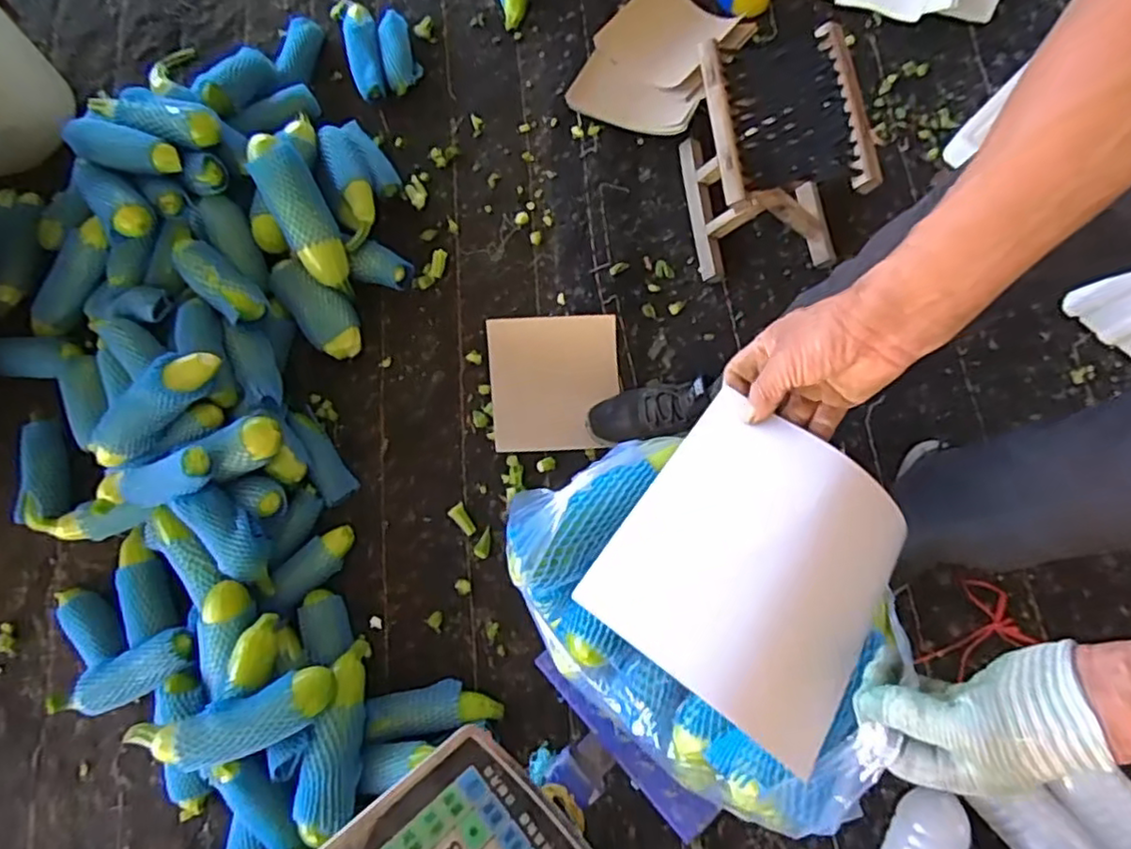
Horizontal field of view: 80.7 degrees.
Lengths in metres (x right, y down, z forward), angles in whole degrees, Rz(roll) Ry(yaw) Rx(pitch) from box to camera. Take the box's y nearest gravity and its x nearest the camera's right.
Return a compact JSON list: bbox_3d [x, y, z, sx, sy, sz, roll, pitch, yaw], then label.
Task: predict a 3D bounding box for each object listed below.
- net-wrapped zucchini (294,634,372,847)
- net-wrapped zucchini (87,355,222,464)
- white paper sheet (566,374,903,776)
[{"bbox_3d":[-0.304,0.417,0.898,0.071,0.057,0.246,5,60,-1],"label":"net-wrapped zucchini"},{"bbox_3d":[-0.600,-0.026,0.971,0.074,0.071,0.219,36,79,12],"label":"net-wrapped zucchini"},{"bbox_3d":[0.146,0.105,0.497,0.195,0.029,0.203,37,77,8],"label":"white paper sheet"}]

